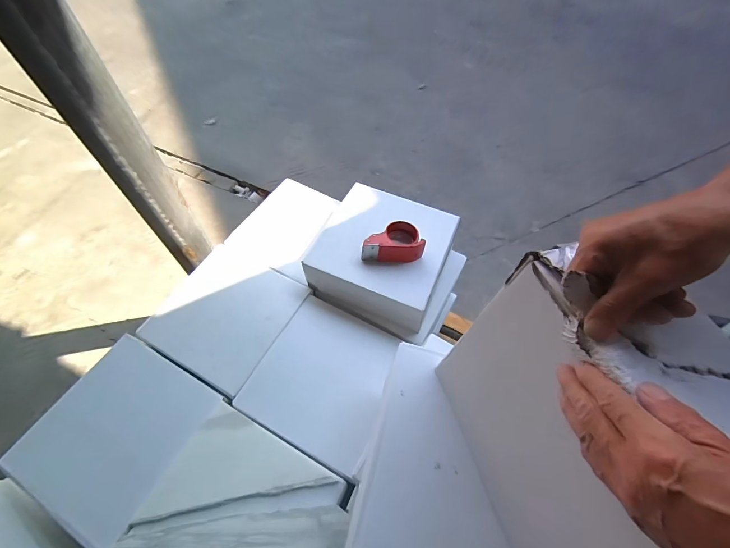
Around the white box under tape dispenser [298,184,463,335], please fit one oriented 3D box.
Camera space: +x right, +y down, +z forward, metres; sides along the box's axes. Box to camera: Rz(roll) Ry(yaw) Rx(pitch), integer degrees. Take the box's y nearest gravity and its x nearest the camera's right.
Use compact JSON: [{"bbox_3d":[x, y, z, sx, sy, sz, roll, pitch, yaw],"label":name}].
[{"bbox_3d":[0.049,-0.065,0.869,0.317,0.117,0.319,20,59,13],"label":"white box under tape dispenser"}]

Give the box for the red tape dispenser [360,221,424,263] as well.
[{"bbox_3d":[0.065,-0.079,0.796,0.141,0.060,0.082,-2,57,-1],"label":"red tape dispenser"}]

